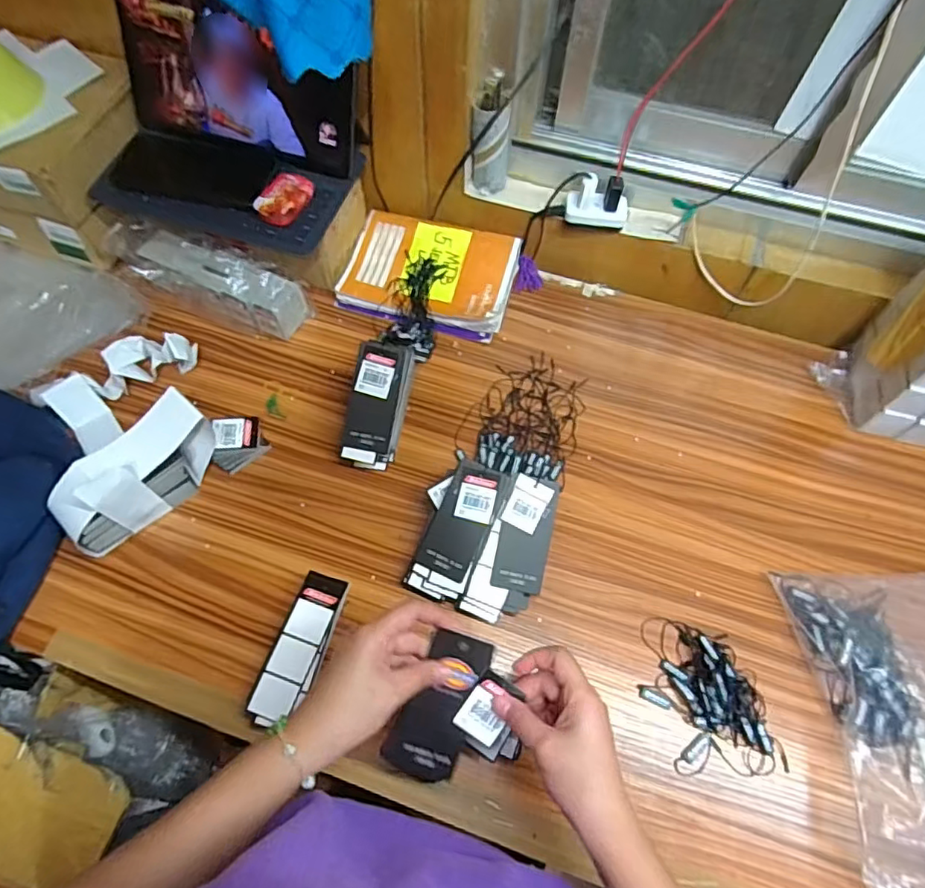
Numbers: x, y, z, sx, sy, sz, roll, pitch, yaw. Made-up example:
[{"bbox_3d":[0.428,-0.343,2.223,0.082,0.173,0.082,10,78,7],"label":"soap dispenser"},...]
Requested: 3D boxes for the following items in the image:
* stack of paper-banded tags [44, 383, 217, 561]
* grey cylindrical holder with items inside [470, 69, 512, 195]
[{"bbox_3d":[-0.316,0.028,0.559,0.156,0.095,0.059,-39,70,-19],"label":"stack of paper-banded tags"},{"bbox_3d":[0.033,-0.354,0.664,0.042,0.116,0.046,1,63,-1],"label":"grey cylindrical holder with items inside"}]

